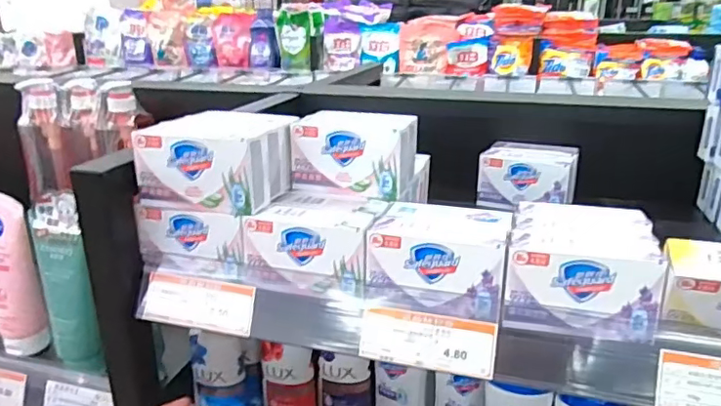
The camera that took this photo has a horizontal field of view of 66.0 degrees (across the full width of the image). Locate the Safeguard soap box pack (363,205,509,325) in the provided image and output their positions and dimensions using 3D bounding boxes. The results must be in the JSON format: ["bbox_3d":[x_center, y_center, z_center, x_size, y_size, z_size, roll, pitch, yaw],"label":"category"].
[{"bbox_3d":[0.062,0.041,0.426,0.097,0.056,0.078,6,21,17],"label":"Safeguard soap box pack"}]

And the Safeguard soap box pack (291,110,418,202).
[{"bbox_3d":[-0.005,-0.046,0.494,0.101,0.064,0.053,6,21,17],"label":"Safeguard soap box pack"}]

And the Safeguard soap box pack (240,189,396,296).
[{"bbox_3d":[-0.035,0.027,0.454,0.103,0.055,0.079,5,21,15],"label":"Safeguard soap box pack"}]

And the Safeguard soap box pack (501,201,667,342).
[{"bbox_3d":[0.164,0.045,0.416,0.096,0.058,0.110,6,21,18],"label":"Safeguard soap box pack"}]

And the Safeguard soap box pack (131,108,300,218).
[{"bbox_3d":[-0.116,-0.040,0.470,0.097,0.060,0.101,5,21,15],"label":"Safeguard soap box pack"}]

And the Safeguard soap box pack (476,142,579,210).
[{"bbox_3d":[0.200,-0.035,0.659,0.098,0.058,0.084,10,22,26],"label":"Safeguard soap box pack"}]

